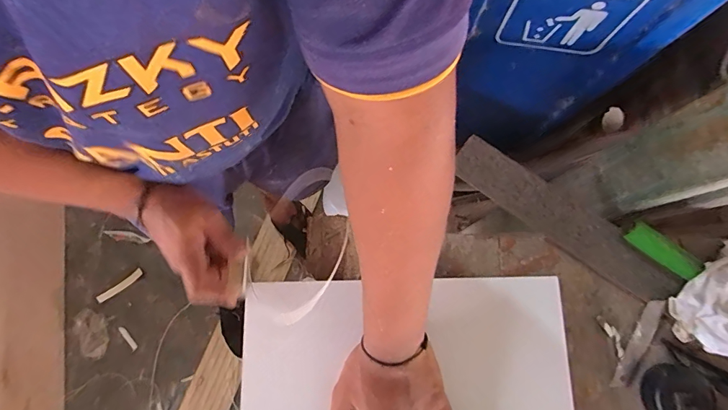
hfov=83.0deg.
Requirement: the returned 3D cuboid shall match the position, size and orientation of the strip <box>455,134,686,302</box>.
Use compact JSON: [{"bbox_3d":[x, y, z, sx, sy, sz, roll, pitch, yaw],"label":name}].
[{"bbox_3d":[0.223,0.016,0.463,0.270,0.009,0.054,36,81,6],"label":"strip"}]

